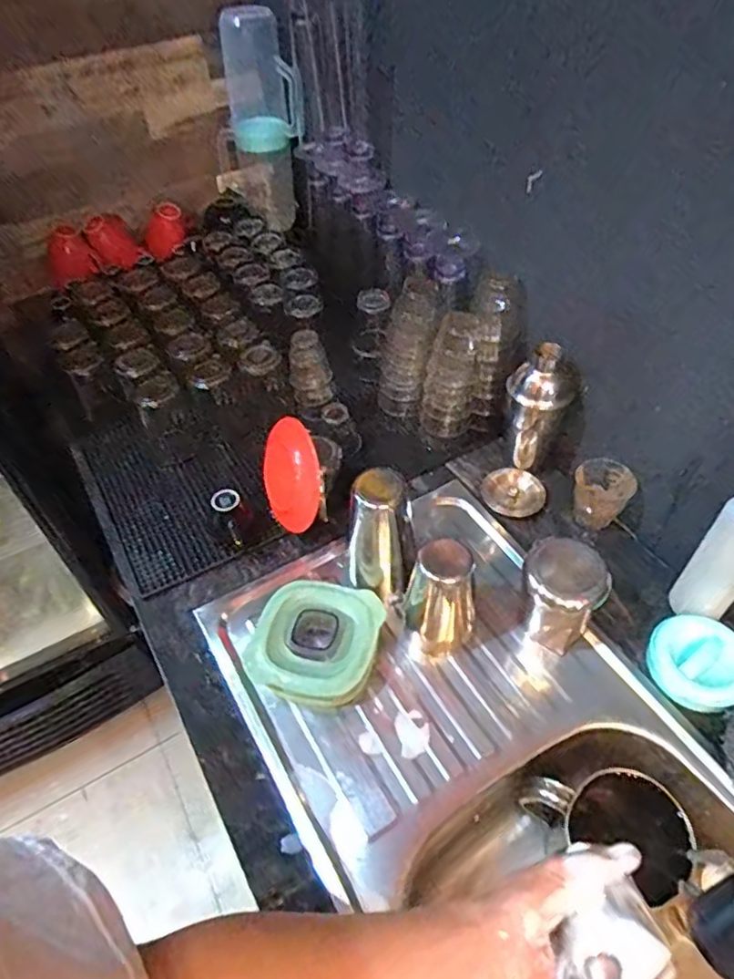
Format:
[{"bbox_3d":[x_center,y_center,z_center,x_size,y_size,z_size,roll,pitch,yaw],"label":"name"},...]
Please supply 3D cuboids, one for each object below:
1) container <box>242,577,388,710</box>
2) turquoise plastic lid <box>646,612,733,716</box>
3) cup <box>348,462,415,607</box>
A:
[{"bbox_3d":[-0.055,0.173,0.699,0.133,0.055,0.137,10,50,12],"label":"container"},{"bbox_3d":[0.366,0.191,0.678,0.101,0.037,0.101,-2,49,2],"label":"turquoise plastic lid"},{"bbox_3d":[0.010,0.055,0.705,0.063,0.189,0.074,-20,50,-14],"label":"cup"}]

